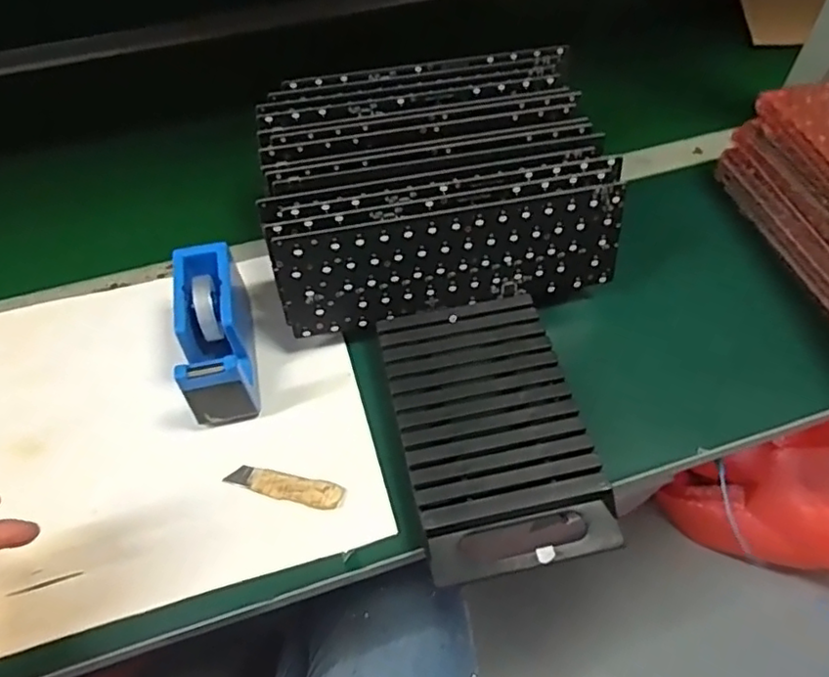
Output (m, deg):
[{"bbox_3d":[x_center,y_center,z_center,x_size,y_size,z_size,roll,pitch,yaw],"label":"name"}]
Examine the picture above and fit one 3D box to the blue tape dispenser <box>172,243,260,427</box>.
[{"bbox_3d":[-0.161,-0.002,0.500,0.052,0.078,0.135,-10,56,-7],"label":"blue tape dispenser"}]

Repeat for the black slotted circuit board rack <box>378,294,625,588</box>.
[{"bbox_3d":[0.056,0.069,0.480,0.137,0.023,0.217,-11,56,-8],"label":"black slotted circuit board rack"}]

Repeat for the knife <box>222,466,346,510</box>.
[{"bbox_3d":[-0.097,0.111,0.470,0.090,0.008,0.021,13,56,8],"label":"knife"}]

